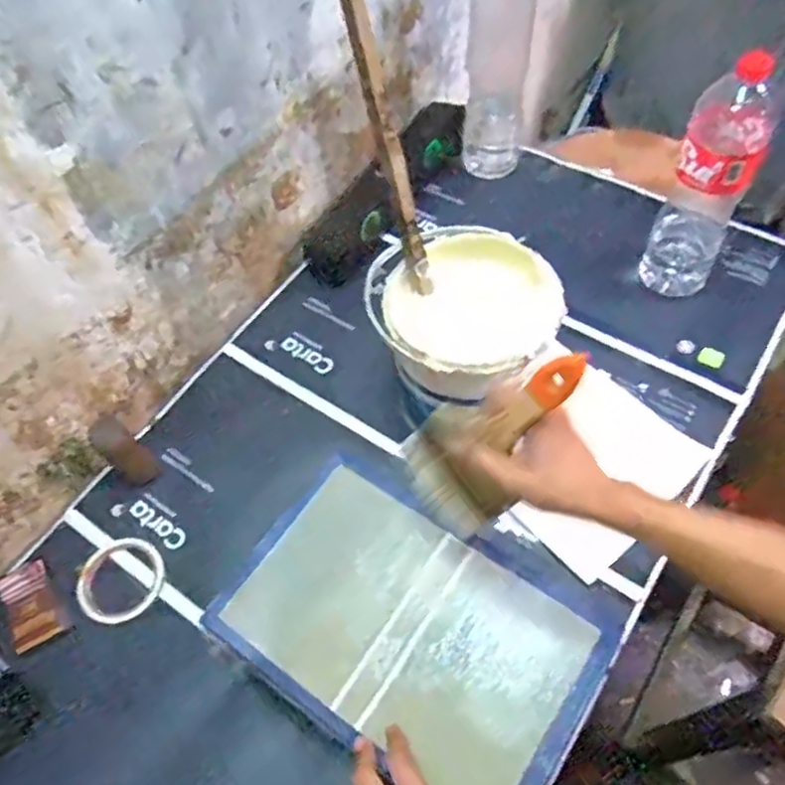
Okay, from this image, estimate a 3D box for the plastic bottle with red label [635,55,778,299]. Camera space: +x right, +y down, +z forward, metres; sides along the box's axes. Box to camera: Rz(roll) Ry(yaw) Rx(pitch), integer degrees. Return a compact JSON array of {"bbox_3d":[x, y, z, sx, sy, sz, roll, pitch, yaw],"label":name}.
[{"bbox_3d":[0.390,-0.262,0.829,0.090,0.313,0.109,24,63,18],"label":"plastic bottle with red label"}]

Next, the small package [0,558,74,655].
[{"bbox_3d":[-0.407,0.239,0.765,0.057,0.005,0.097,-31,60,-14],"label":"small package"}]

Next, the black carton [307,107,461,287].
[{"bbox_3d":[-0.005,-0.318,1.050,0.088,0.067,0.369,29,64,21],"label":"black carton"}]

